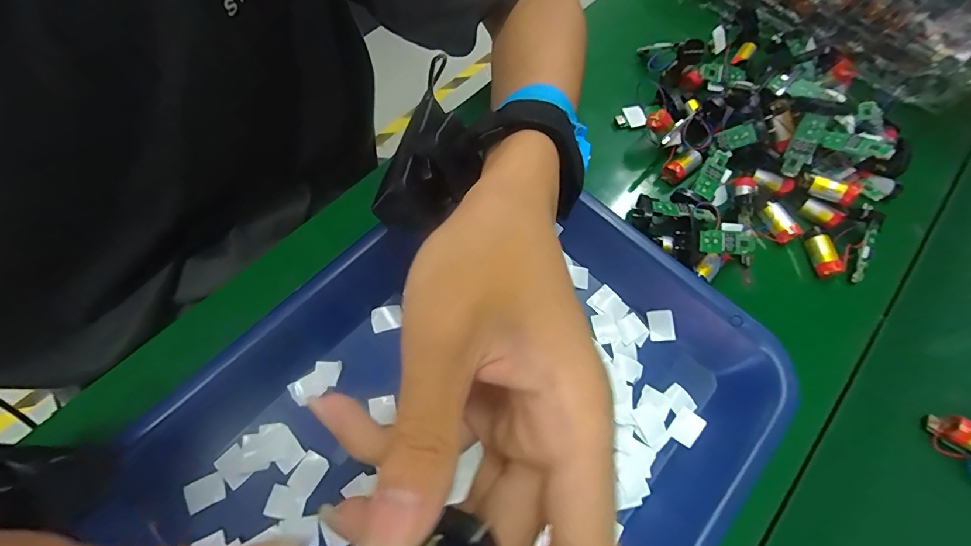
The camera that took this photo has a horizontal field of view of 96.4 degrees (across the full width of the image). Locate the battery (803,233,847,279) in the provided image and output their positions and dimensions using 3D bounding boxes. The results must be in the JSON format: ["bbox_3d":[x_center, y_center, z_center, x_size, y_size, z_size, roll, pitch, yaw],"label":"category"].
[{"bbox_3d":[0.243,-0.012,0.312,0.014,0.016,0.029,-13,66,-9],"label":"battery"}]

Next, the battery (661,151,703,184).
[{"bbox_3d":[0.152,-0.082,0.336,0.027,0.017,0.015,-37,72,-18],"label":"battery"}]

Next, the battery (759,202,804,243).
[{"bbox_3d":[0.217,-0.037,0.321,0.011,0.015,0.030,-20,67,-12],"label":"battery"}]

